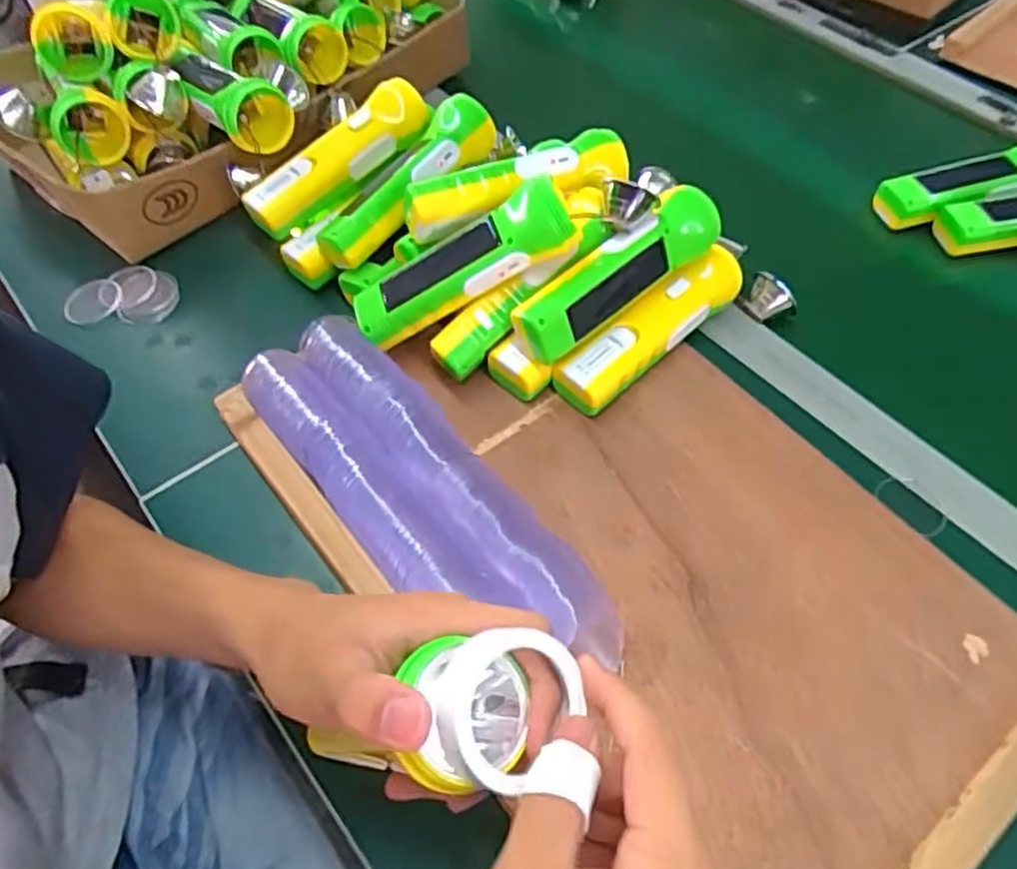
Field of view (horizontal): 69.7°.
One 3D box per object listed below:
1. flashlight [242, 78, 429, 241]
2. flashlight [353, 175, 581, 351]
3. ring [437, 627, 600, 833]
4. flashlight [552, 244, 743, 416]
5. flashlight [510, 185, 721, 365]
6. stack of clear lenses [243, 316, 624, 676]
[{"bbox_3d":[-0.133,-0.222,0.580,0.170,0.040,0.048,-40,65,-5],"label":"flashlight"},{"bbox_3d":[-0.034,-0.118,0.498,0.158,0.041,0.050,-27,56,16],"label":"flashlight"},{"bbox_3d":[0.003,0.095,0.246,0.053,0.013,0.052,1,56,-1],"label":"ring"},{"bbox_3d":[0.104,-0.077,0.527,0.166,0.053,0.041,-35,62,-23],"label":"flashlight"},{"bbox_3d":[0.075,-0.111,0.500,0.163,0.055,0.035,-34,62,-22],"label":"flashlight"},{"bbox_3d":[-0.057,0.038,0.458,0.092,0.039,0.290,-33,61,-22],"label":"stack of clear lenses"}]

